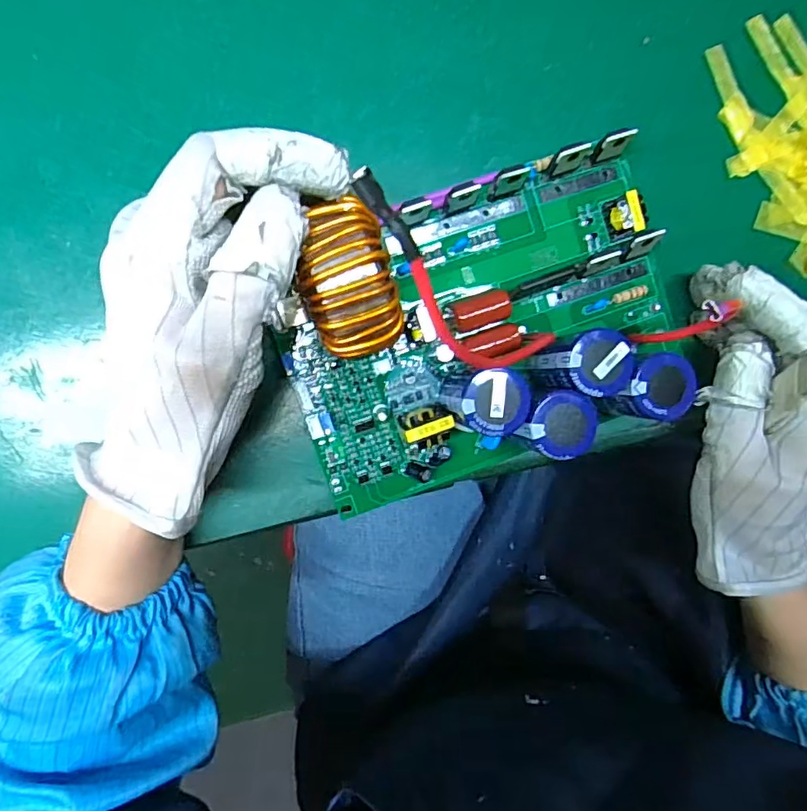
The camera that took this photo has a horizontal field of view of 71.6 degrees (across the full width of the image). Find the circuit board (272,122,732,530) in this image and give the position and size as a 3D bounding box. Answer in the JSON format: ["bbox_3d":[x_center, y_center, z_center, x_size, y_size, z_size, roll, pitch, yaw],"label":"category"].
[{"bbox_3d":[0.043,-0.041,0.255,0.198,0.069,0.136,-21,95,-6],"label":"circuit board"}]

